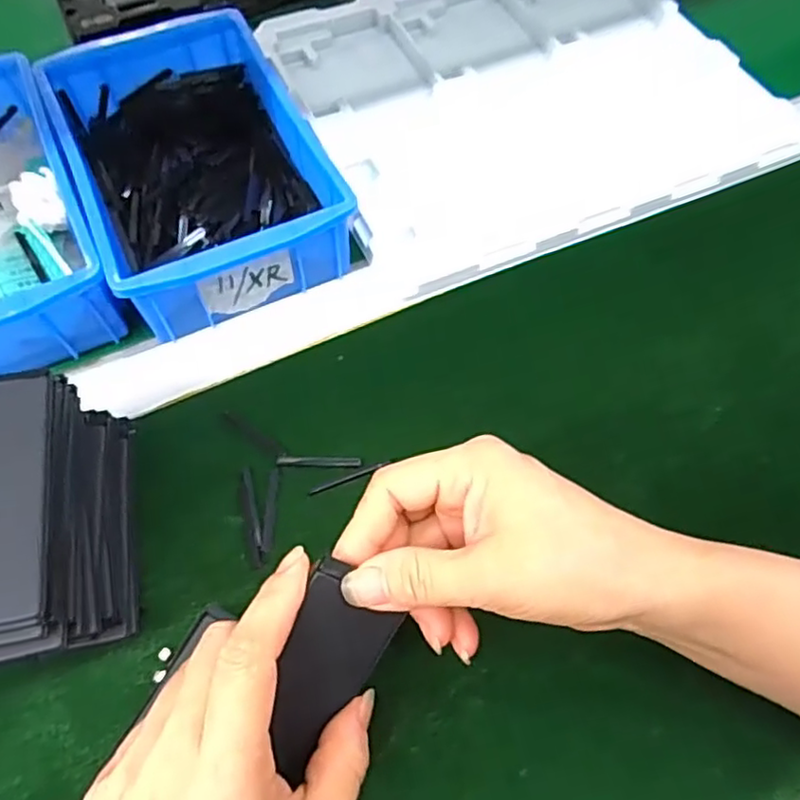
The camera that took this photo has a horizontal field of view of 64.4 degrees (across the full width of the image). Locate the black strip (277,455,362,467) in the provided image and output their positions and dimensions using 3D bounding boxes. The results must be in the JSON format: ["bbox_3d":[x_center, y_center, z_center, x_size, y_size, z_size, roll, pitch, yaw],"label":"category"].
[{"bbox_3d":[-0.042,0.032,0.329,0.043,0.004,0.006,1,59,-3],"label":"black strip"}]

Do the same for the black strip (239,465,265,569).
[{"bbox_3d":[-0.075,0.058,0.317,0.008,0.008,0.050,-12,61,-10],"label":"black strip"}]

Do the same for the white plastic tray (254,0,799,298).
[{"bbox_3d":[0.090,-0.231,0.470,0.316,0.028,0.282,-22,65,-11],"label":"white plastic tray"}]

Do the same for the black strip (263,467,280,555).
[{"bbox_3d":[-0.065,0.054,0.317,0.006,0.004,0.042,3,59,-2],"label":"black strip"}]

